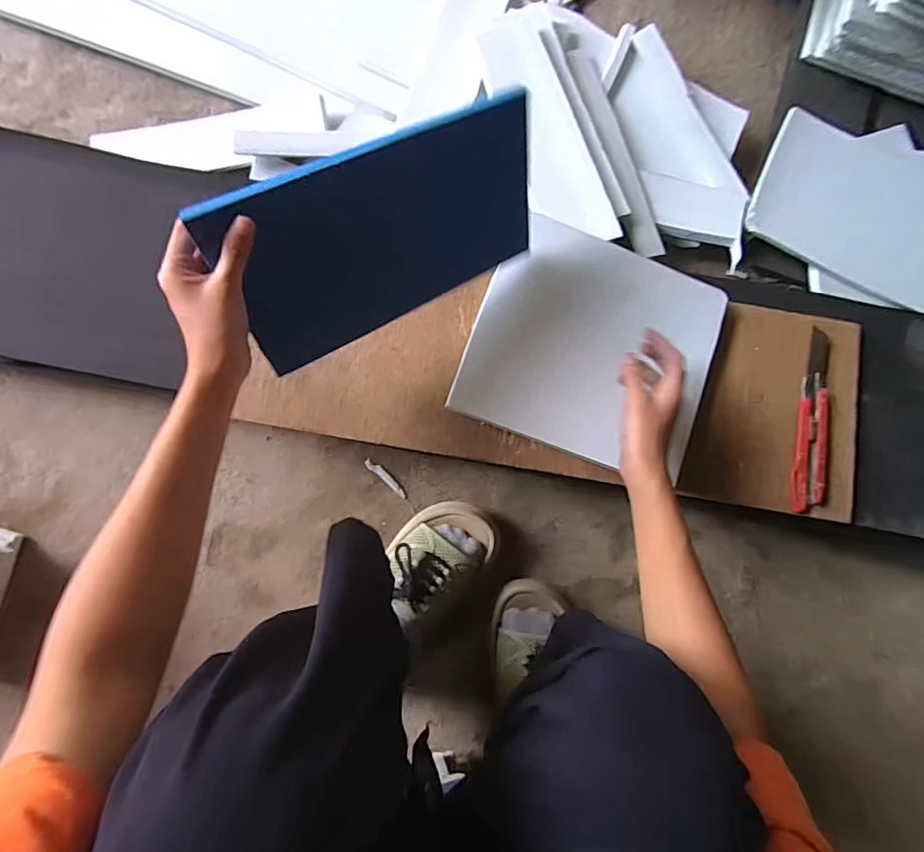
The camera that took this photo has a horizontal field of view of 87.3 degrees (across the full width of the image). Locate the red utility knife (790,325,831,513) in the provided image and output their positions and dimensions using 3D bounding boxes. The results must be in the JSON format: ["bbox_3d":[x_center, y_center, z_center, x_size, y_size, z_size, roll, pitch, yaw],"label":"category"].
[{"bbox_3d":[0.379,-0.008,0.522,0.034,0.017,0.198,10,85,-2],"label":"red utility knife"}]

